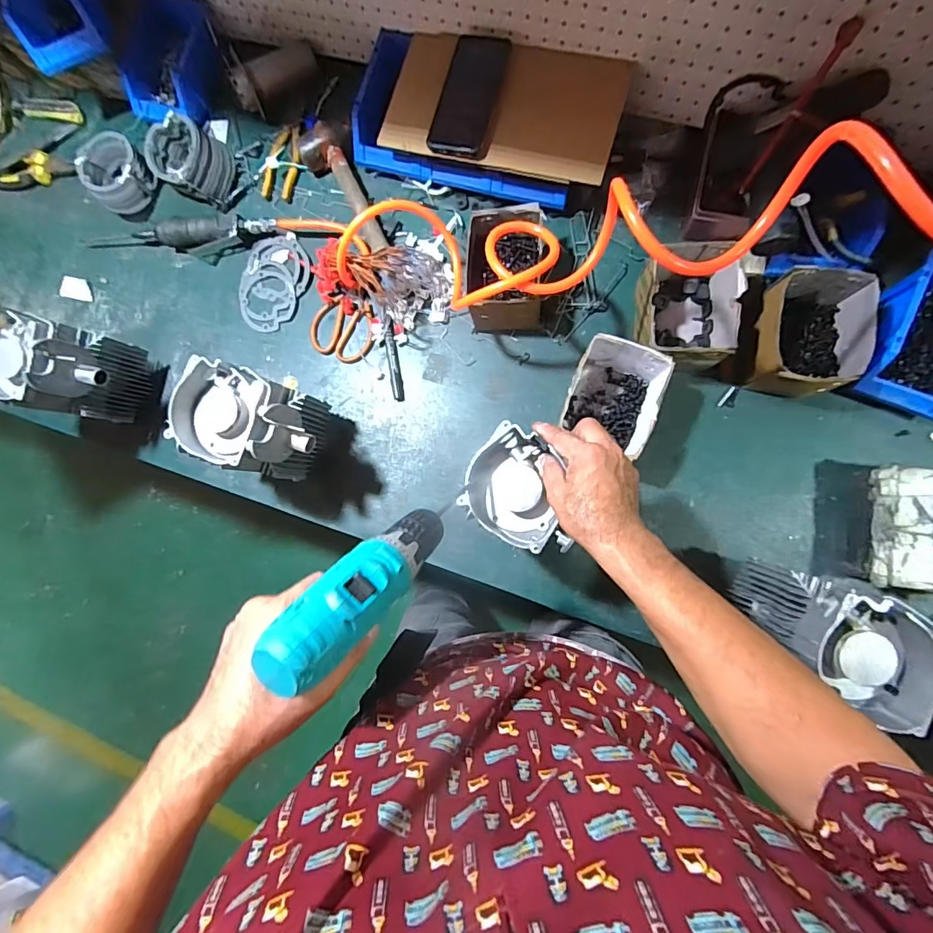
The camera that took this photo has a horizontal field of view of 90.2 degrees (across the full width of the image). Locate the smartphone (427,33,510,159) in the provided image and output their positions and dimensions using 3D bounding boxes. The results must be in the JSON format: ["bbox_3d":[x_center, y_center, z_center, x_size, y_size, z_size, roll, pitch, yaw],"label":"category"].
[{"bbox_3d":[0.004,-0.518,0.649,0.078,0.011,0.172,17,87,10],"label":"smartphone"}]

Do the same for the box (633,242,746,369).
[{"bbox_3d":[0.298,-0.211,0.637,0.116,0.096,0.154,5,85,9],"label":"box"}]

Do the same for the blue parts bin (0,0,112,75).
[{"bbox_3d":[-0.619,-0.703,0.697,0.128,0.070,0.168,-12,83,7],"label":"blue parts bin"}]

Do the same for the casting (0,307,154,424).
[{"bbox_3d":[-0.557,-0.133,0.684,0.154,0.211,0.122,7,86,9],"label":"casting"}]

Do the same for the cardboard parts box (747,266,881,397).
[{"bbox_3d":[0.450,-0.172,0.627,0.124,0.094,0.146,4,85,9],"label":"cardboard parts box"}]

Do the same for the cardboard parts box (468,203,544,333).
[{"bbox_3d":[0.057,-0.275,0.668,0.096,0.102,0.156,1,85,9],"label":"cardboard parts box"}]

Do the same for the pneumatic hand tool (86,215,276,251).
[{"bbox_3d":[-0.489,-0.391,0.782,0.359,0.043,0.046,2,85,9],"label":"pneumatic hand tool"}]

